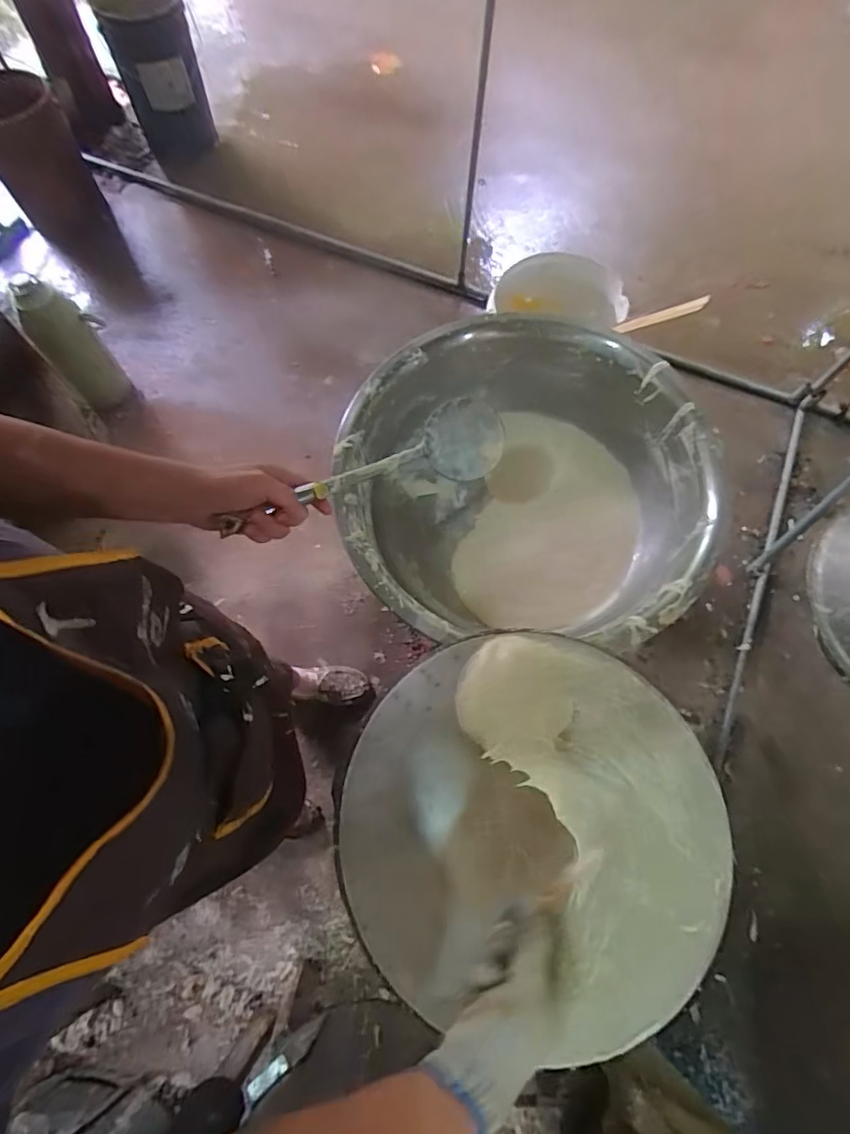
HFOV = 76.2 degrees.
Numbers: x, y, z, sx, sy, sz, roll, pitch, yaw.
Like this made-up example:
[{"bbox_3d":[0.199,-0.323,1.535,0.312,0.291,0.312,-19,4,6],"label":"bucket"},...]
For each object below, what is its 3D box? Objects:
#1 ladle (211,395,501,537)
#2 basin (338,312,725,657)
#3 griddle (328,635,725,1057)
[{"bbox_3d":[-0.061,-0.101,0.594,0.335,0.084,0.079,-26,71,-30],"label":"ladle"},{"bbox_3d":[0.148,-0.128,0.869,0.523,0.184,0.514,0,69,-1],"label":"basin"},{"bbox_3d":[0.114,0.256,0.558,0.381,0.031,0.367,0,69,-1],"label":"griddle"}]

